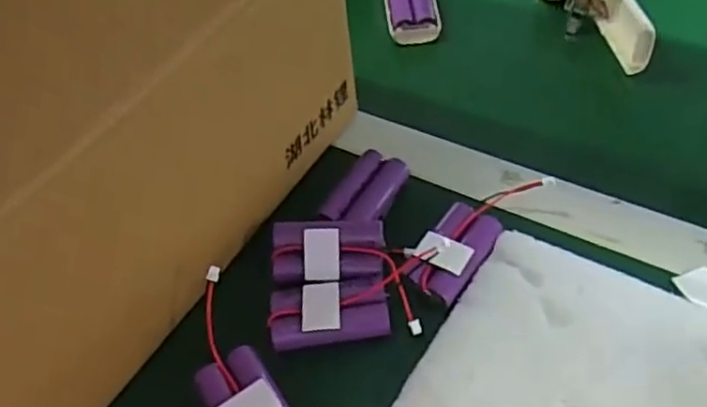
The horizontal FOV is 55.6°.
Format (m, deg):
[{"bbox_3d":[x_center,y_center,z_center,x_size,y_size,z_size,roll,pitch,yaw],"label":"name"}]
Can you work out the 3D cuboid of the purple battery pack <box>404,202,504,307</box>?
[{"bbox_3d":[0.059,0.026,0.397,0.035,0.014,0.067,25,55,27],"label":"purple battery pack"}]

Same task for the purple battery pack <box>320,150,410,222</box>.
[{"bbox_3d":[0.008,-0.006,0.437,0.033,0.016,0.066,18,52,22],"label":"purple battery pack"}]

